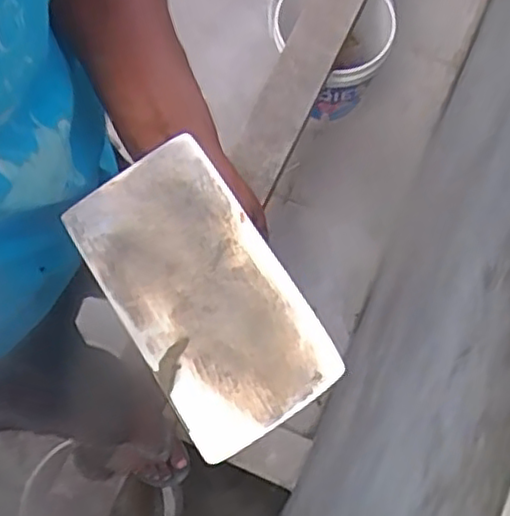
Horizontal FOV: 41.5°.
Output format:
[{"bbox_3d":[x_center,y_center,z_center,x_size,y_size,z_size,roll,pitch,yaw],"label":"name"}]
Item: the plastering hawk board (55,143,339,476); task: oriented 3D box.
[{"bbox_3d":[-0.030,0.017,0.354,0.084,0.010,0.158,-32,75,-9],"label":"plastering hawk board"}]

